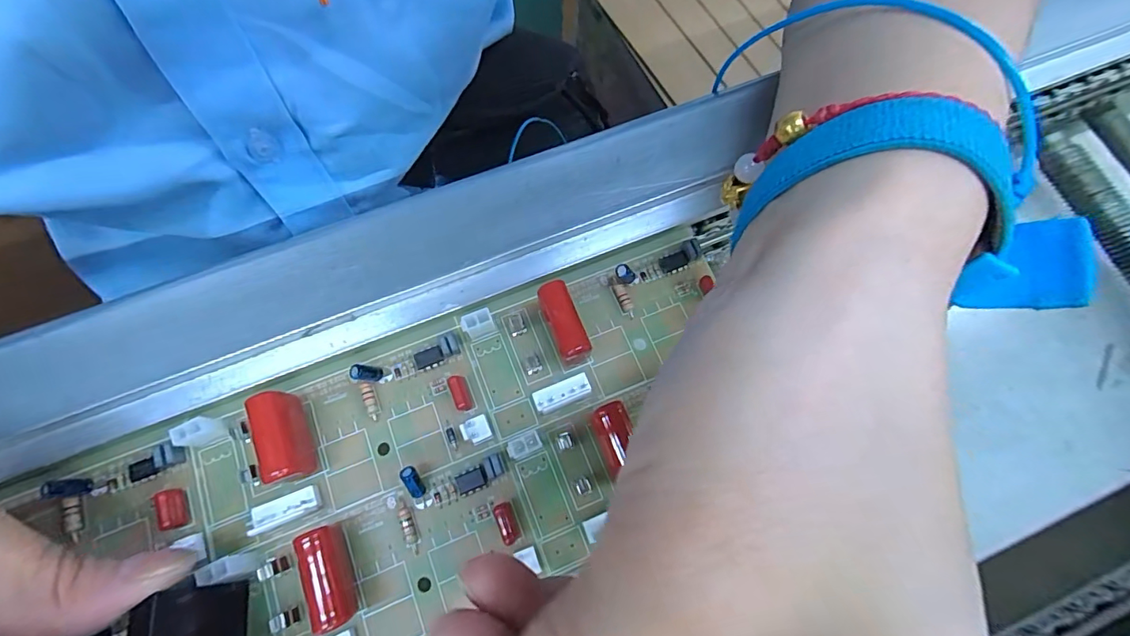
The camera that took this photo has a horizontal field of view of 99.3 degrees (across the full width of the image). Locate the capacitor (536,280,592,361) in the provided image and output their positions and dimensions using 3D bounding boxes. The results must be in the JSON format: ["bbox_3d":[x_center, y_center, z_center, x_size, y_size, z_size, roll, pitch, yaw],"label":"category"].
[{"bbox_3d":[-0.001,0.003,0.164,0.010,0.018,0.026,-20,76,-8],"label":"capacitor"}]

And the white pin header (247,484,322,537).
[{"bbox_3d":[-0.090,0.061,0.153,0.021,0.004,0.008,-22,76,-8],"label":"white pin header"}]

